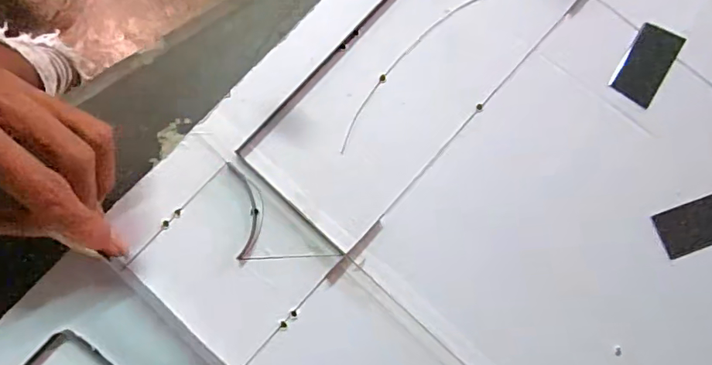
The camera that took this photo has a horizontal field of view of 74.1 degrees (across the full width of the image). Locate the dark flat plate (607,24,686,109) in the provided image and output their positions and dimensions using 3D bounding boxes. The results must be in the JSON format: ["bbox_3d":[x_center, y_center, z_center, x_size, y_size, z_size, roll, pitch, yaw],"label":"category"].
[{"bbox_3d":[0.159,-0.065,0.257,0.025,0.004,0.045,32,82,6],"label":"dark flat plate"}]

